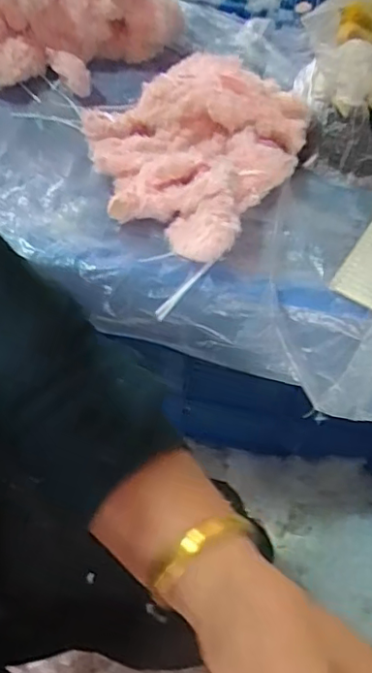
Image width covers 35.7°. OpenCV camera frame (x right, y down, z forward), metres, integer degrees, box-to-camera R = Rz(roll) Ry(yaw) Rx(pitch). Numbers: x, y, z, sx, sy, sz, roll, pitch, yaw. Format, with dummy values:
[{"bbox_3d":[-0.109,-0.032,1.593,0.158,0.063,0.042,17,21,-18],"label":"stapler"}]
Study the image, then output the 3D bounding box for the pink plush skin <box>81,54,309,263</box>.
[{"bbox_3d":[-0.007,-0.219,0.644,0.222,0.105,0.220,0,59,0],"label":"pink plush skin"}]

